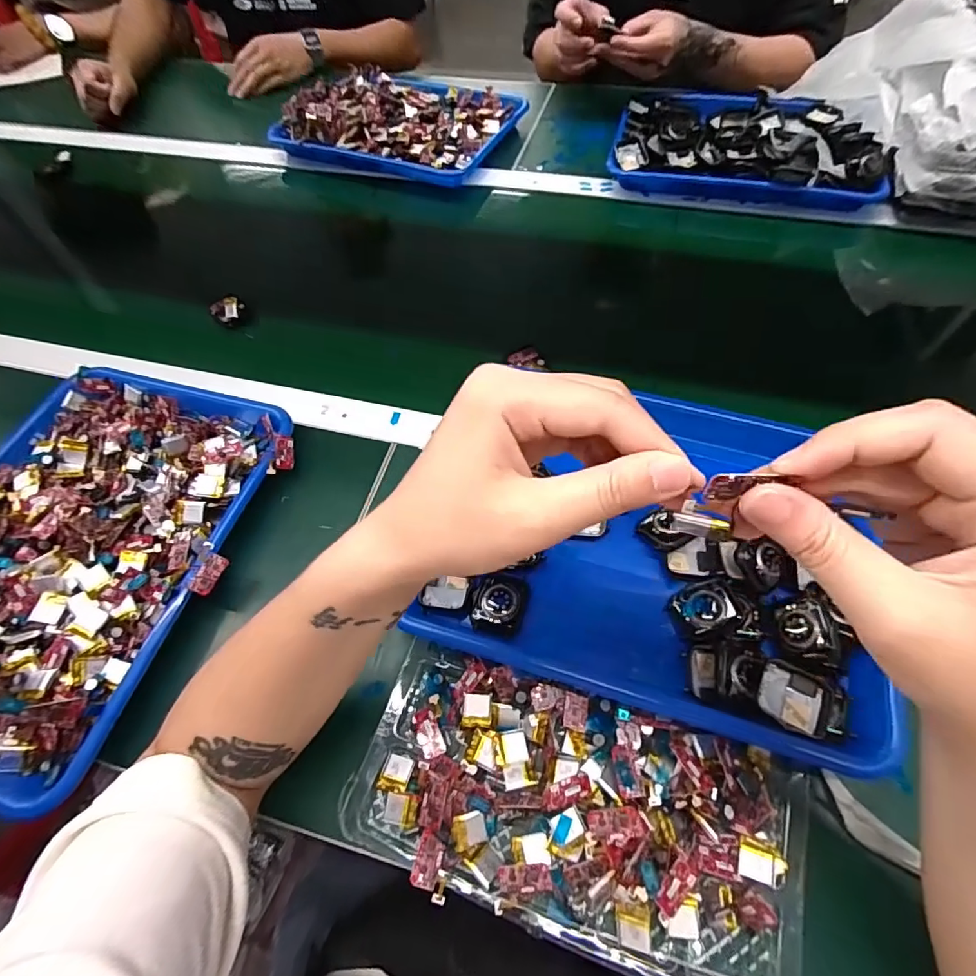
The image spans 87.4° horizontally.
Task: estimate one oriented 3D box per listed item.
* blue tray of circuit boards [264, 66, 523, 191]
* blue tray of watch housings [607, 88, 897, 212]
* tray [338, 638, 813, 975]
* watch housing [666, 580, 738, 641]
[{"bbox_3d":[-0.129,-0.544,0.747,0.324,0.046,0.238,22,62,15],"label":"blue tray of circuit boards"},{"bbox_3d":[0.329,-0.453,0.661,0.317,0.053,0.210,11,60,9],"label":"blue tray of watch housings"},{"bbox_3d":[0.050,0.189,0.305,0.258,0.035,0.126,15,60,12],"label":"tray"},{"bbox_3d":[0.146,0.083,0.345,0.039,0.013,0.035,-7,58,-2],"label":"watch housing"}]

